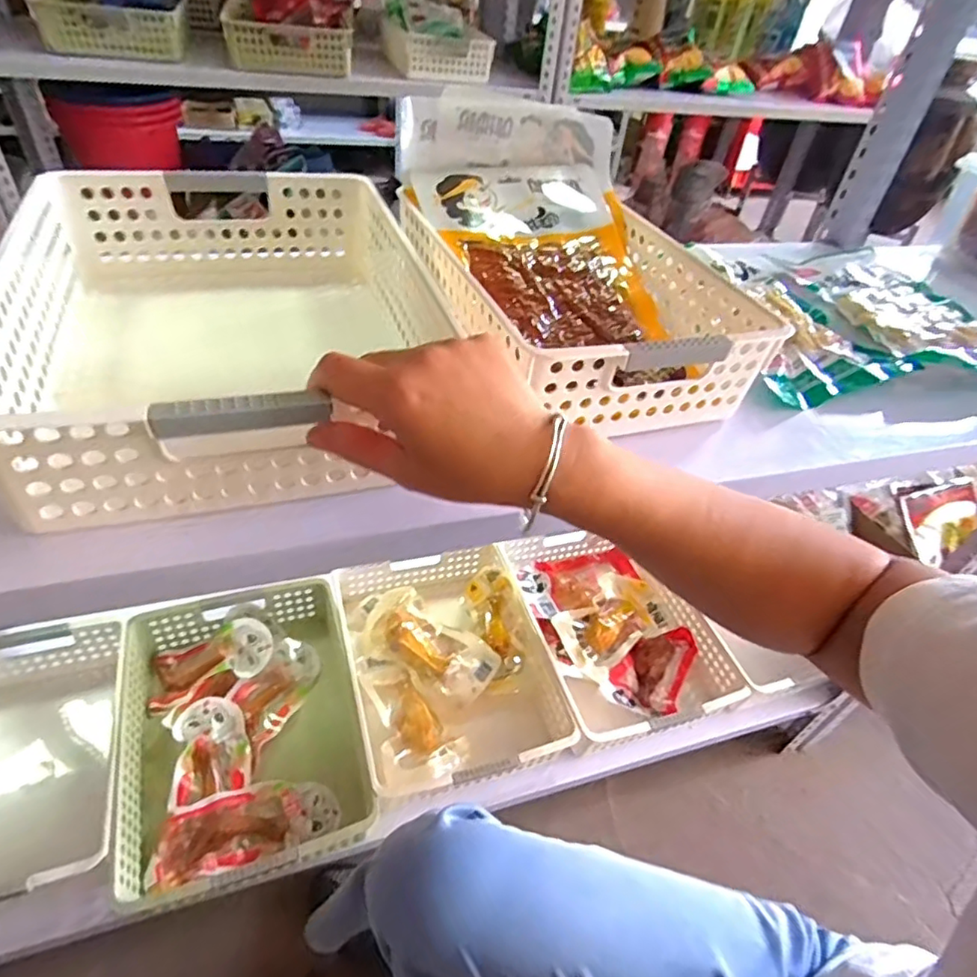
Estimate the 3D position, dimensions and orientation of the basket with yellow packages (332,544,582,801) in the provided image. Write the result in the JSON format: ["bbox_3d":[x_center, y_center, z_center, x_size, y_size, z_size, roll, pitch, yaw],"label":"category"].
[{"bbox_3d":[-0.059,0.244,0.841,0.254,0.085,0.339,-10,46,-17],"label":"basket with yellow packages"}]

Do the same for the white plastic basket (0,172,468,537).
[{"bbox_3d":[-0.169,-0.119,0.432,0.267,0.102,0.346,-12,46,-19],"label":"white plastic basket"}]

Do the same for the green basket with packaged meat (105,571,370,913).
[{"bbox_3d":[-0.297,0.308,0.754,0.261,0.126,0.334,-11,46,-18],"label":"green basket with packaged meat"}]

